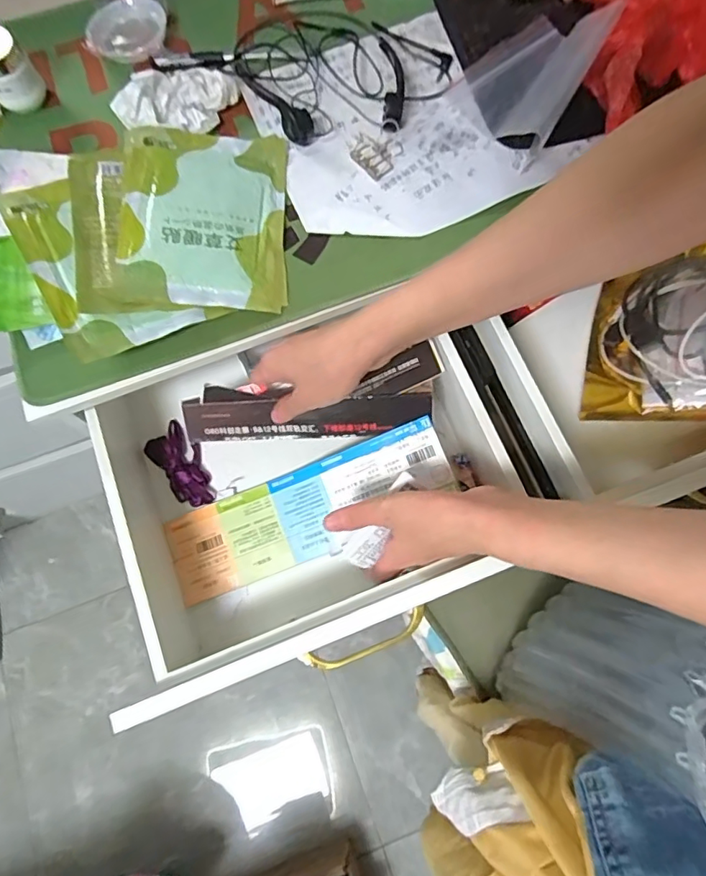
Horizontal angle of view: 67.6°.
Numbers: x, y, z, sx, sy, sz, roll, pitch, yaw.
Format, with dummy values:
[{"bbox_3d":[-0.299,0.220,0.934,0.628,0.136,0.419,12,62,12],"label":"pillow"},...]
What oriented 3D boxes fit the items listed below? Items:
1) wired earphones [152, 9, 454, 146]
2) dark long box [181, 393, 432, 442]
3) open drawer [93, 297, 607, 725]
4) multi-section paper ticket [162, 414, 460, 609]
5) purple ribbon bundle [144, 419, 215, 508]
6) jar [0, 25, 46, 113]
[{"bbox_3d":[-0.040,-0.328,0.450,0.219,0.023,0.150,33,77,12],"label":"wired earphones"},{"bbox_3d":[-0.039,-0.018,0.438,0.200,0.013,0.035,-3,110,4],"label":"dark long box"},{"bbox_3d":[-0.048,0.032,0.428,0.289,0.103,0.243,-21,73,-4],"label":"open drawer"},{"bbox_3d":[-0.039,0.059,0.450,0.246,0.030,0.075,-27,74,8],"label":"multi-section paper ticket"},{"bbox_3d":[-0.155,0.026,0.479,0.041,0.013,0.082,-38,75,-9],"label":"purple ribbon bundle"},{"bbox_3d":[-0.288,-0.307,0.439,0.042,0.042,0.039,-1,73,2],"label":"jar"}]

